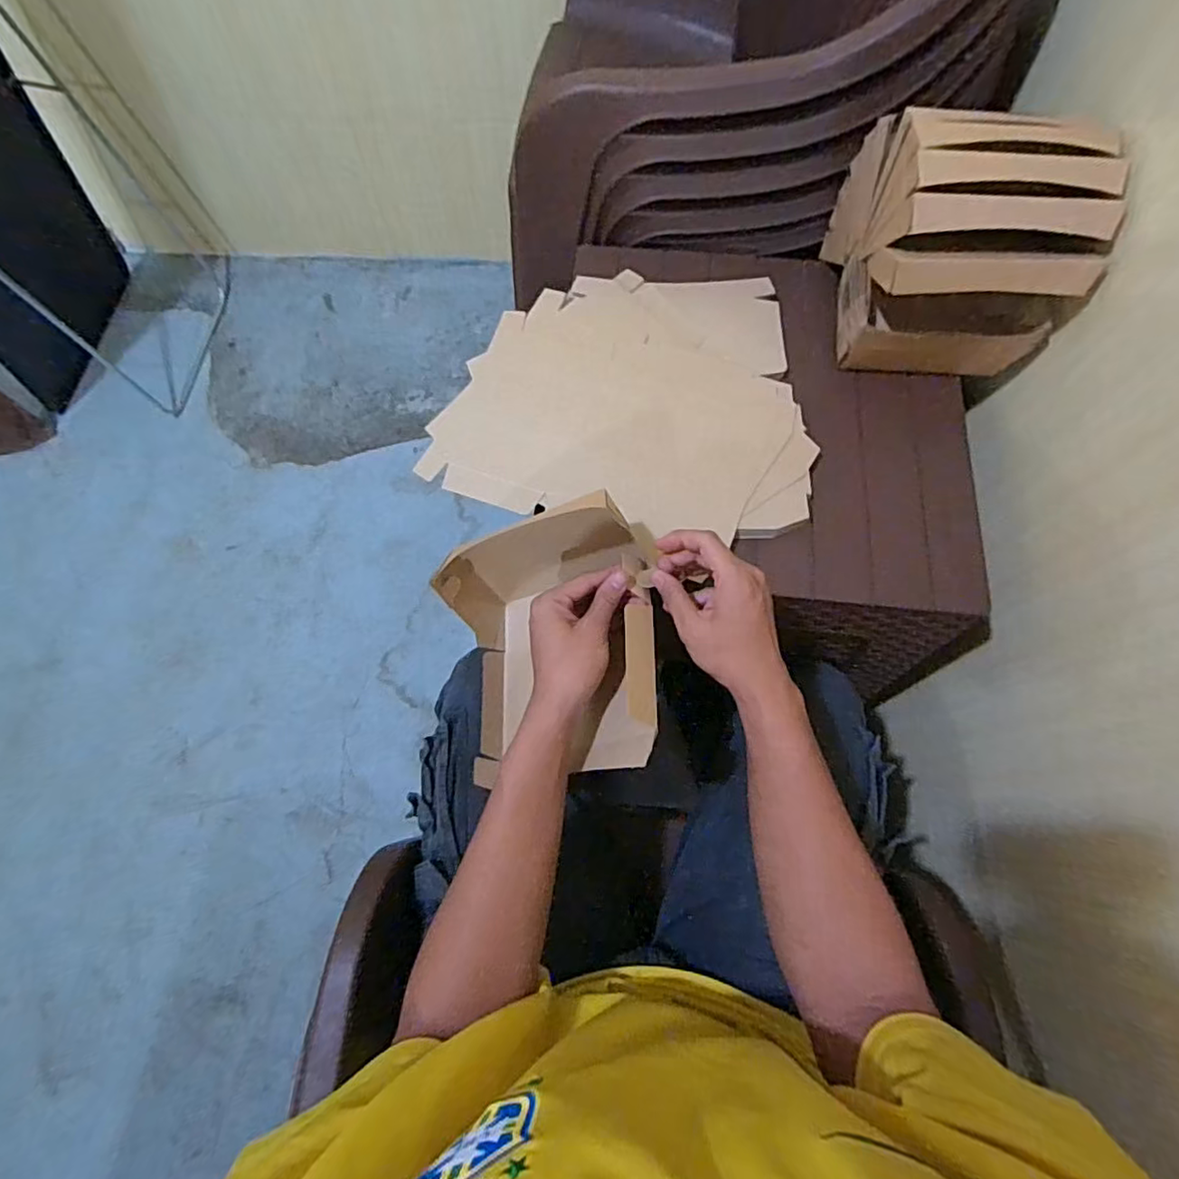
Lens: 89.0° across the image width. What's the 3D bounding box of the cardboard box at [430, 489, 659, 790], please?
[{"bbox_3d":[-0.041,0.053,0.554,0.190,0.145,0.216,1,70,0],"label":"cardboard box"}]

